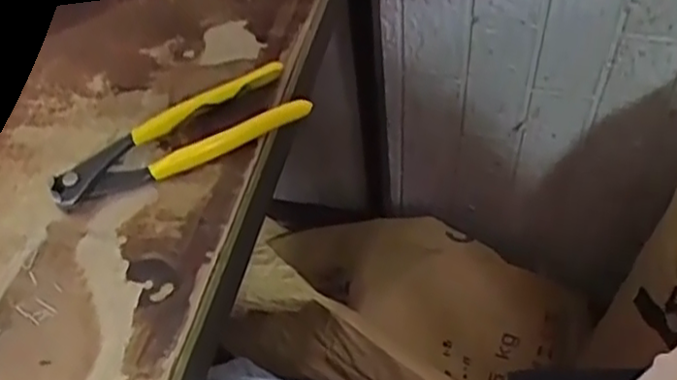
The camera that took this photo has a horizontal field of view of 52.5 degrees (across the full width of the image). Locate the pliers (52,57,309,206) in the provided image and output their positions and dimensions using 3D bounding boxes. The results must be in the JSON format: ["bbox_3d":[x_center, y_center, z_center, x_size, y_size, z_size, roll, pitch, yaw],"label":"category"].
[{"bbox_3d":[-0.102,-0.034,0.433,0.162,0.026,0.053,-23,53,-12],"label":"pliers"}]

